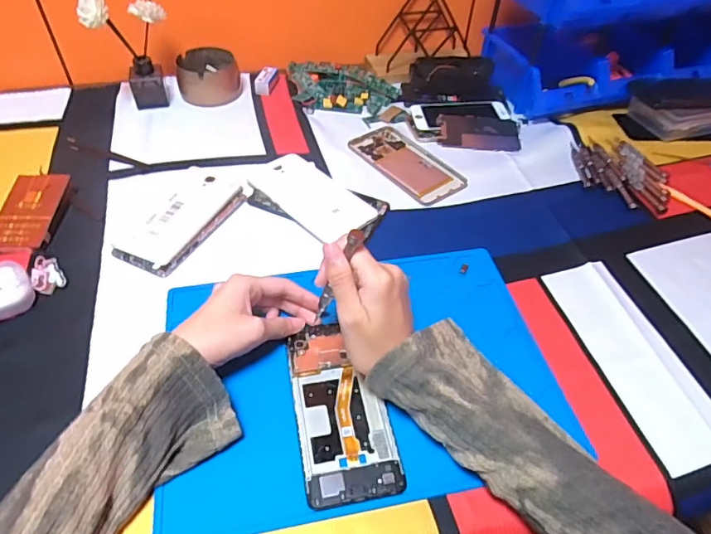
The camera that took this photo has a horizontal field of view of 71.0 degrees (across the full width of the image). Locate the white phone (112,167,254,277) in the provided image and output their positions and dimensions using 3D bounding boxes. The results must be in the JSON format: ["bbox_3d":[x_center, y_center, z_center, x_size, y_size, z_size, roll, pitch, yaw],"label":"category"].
[{"bbox_3d":[-0.186,-0.057,0.539,0.080,0.013,0.157,21,50,16],"label":"white phone"}]

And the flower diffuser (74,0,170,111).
[{"bbox_3d":[-0.289,-0.280,0.649,0.059,0.149,0.100,13,49,9],"label":"flower diffuser"}]

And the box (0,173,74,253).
[{"bbox_3d":[-0.343,-0.058,0.528,0.056,0.023,0.104,-3,48,-5],"label":"box"}]

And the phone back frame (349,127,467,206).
[{"bbox_3d":[0.063,-0.133,0.628,0.075,0.004,0.156,-29,55,-25],"label":"phone back frame"}]

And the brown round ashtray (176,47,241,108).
[{"bbox_3d":[-0.211,-0.273,0.716,0.086,0.044,0.082,1,48,-1],"label":"brown round ashtray"}]

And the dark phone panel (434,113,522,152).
[{"bbox_3d":[0.167,-0.184,0.674,0.108,0.009,0.065,3,48,1],"label":"dark phone panel"}]

